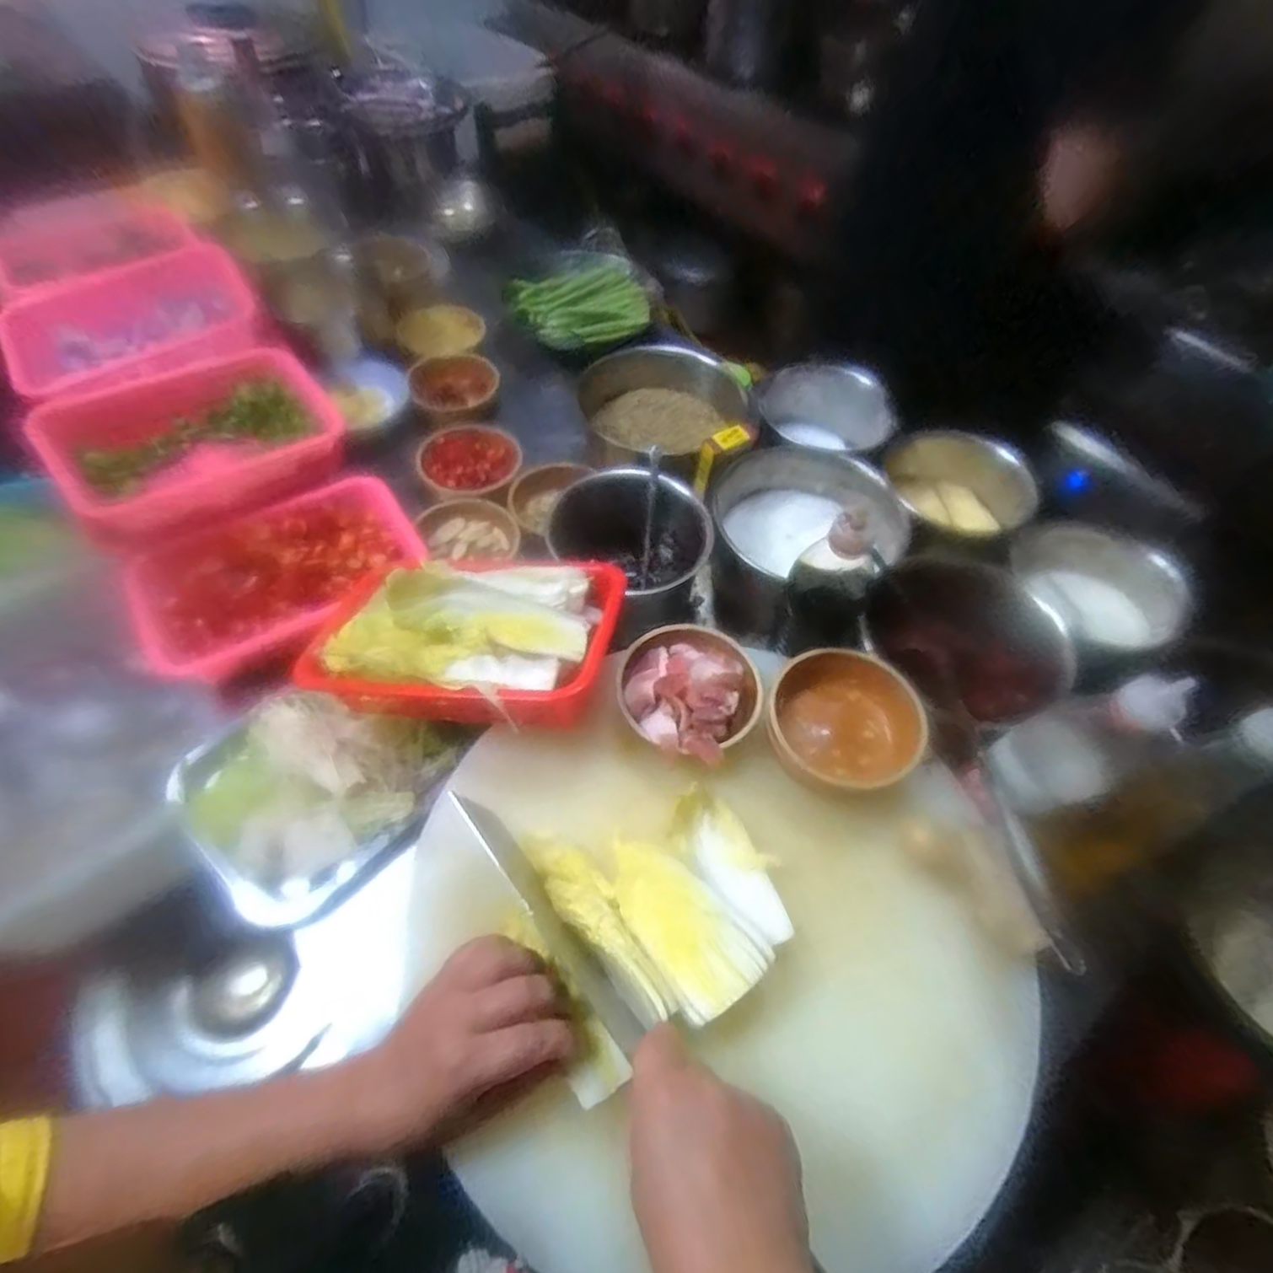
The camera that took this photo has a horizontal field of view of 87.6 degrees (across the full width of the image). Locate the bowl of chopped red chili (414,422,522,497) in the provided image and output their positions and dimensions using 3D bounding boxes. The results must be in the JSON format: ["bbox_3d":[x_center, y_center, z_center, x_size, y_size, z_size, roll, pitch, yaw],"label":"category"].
[{"bbox_3d":[-0.194,-0.202,0.784,0.113,0.046,0.100,-19,58,-15],"label":"bowl of chopped red chili"}]

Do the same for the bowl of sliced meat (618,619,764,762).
[{"bbox_3d":[0.042,0.039,0.532,0.112,0.046,0.115,1,55,-2],"label":"bowl of sliced meat"}]

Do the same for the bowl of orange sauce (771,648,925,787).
[{"bbox_3d":[0.163,0.056,0.524,0.113,0.055,0.108,1,55,-2],"label":"bowl of orange sauce"}]

